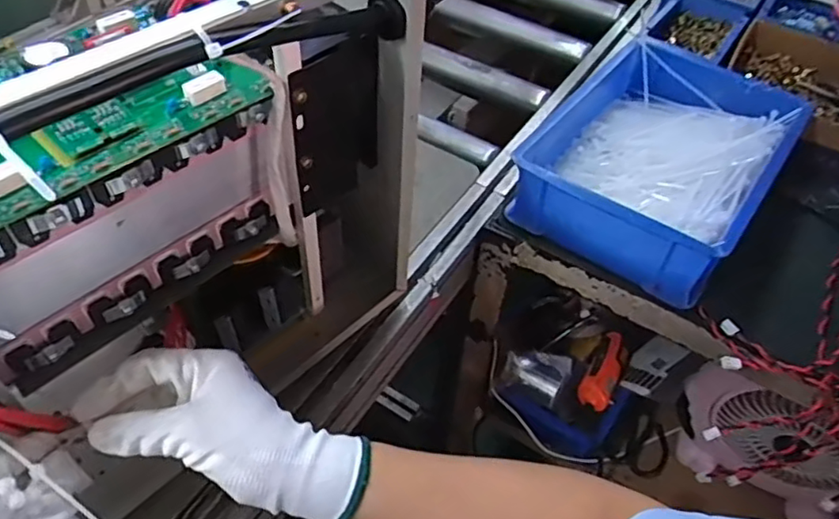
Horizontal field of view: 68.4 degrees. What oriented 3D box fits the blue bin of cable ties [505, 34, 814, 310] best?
[{"bbox_3d":[0.248,-0.103,0.645,0.209,0.090,0.308,30,54,19],"label":"blue bin of cable ties"}]

